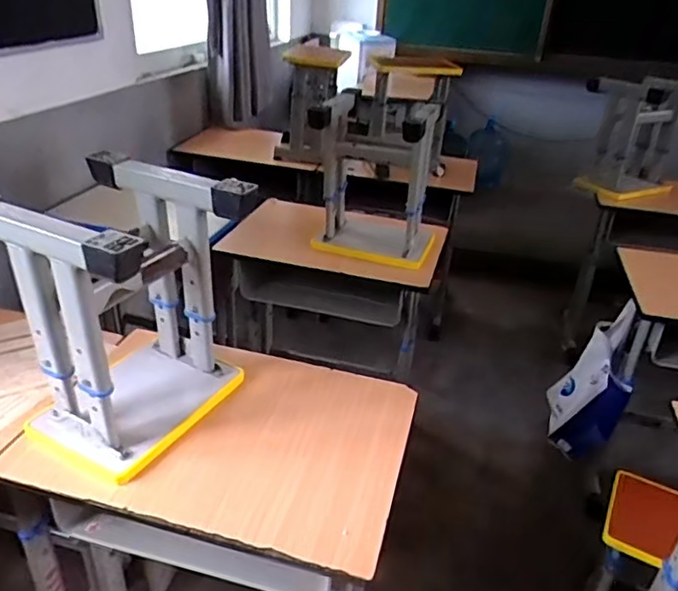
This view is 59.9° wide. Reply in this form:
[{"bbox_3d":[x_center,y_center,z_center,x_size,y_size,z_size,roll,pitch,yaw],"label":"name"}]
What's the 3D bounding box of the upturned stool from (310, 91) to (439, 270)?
[{"bbox_3d":[0.114,-0.352,1.761,0.366,0.426,0.297,14,32,19],"label":"upturned stool"}]

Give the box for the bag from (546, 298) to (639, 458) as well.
[{"bbox_3d":[0.783,0.248,1.797,0.187,0.466,0.194,10,31,12],"label":"bag"}]

